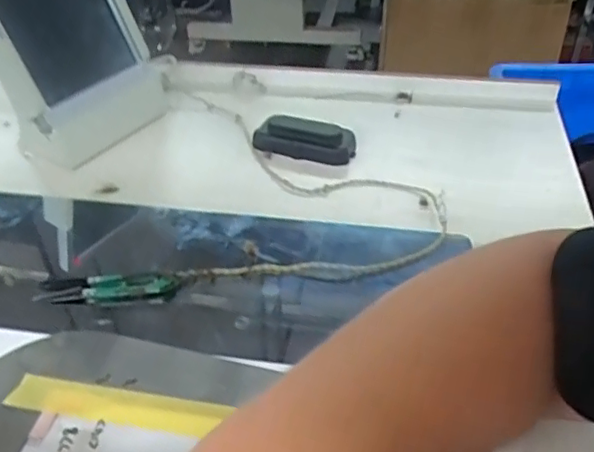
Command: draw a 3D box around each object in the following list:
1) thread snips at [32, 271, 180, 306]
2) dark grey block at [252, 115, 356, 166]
[{"bbox_3d":[-0.147,0.049,0.451,0.105,0.008,0.026,-2,39,1],"label":"thread snips"},{"bbox_3d":[0.008,-0.094,0.625,0.106,0.032,0.044,10,41,15],"label":"dark grey block"}]

